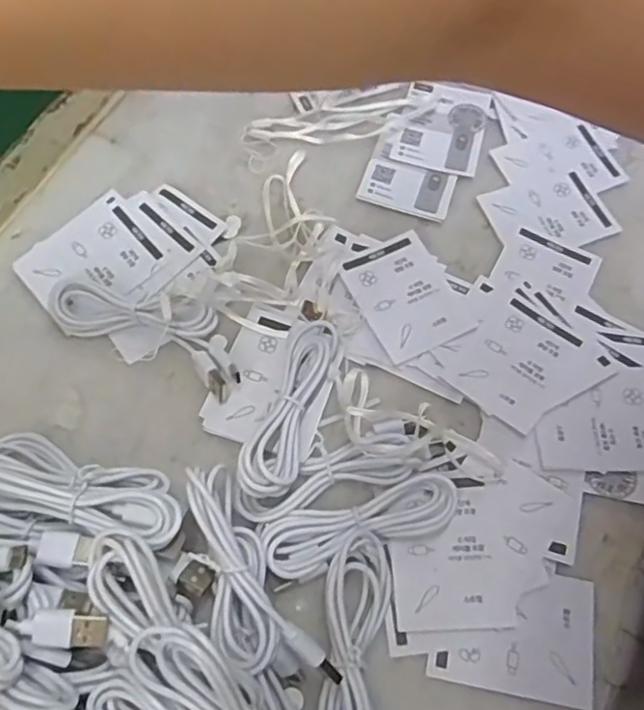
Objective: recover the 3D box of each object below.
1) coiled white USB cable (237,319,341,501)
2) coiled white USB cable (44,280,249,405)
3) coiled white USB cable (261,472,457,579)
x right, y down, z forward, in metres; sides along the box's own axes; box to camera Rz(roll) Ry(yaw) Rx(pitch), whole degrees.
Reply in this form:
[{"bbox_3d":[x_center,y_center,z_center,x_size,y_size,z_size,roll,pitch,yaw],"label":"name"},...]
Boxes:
[{"bbox_3d":[-0.015,0.025,0.310,0.024,0.021,0.098,15,53,6],"label":"coiled white USB cable"},{"bbox_3d":[-0.088,-0.016,0.334,0.107,0.017,0.039,24,67,10],"label":"coiled white USB cable"},{"bbox_3d":[0.018,0.079,0.297,0.091,0.011,0.029,-14,66,-8],"label":"coiled white USB cable"}]

